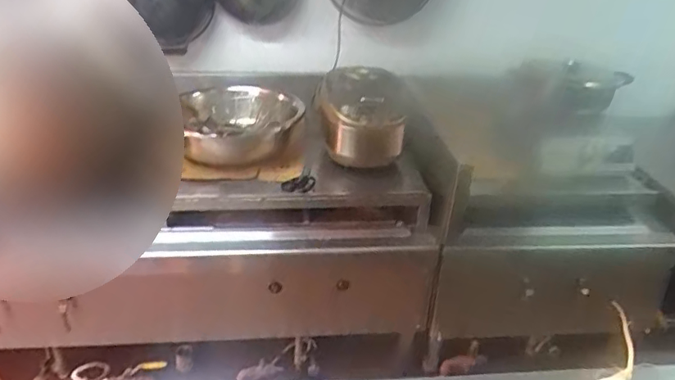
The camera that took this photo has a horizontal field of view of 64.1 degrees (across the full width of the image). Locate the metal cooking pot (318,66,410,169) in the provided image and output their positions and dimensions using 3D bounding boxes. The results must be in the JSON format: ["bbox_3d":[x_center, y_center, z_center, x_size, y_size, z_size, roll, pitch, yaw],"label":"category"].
[{"bbox_3d":[0.071,-0.215,1.603,0.239,0.239,0.274,1,27,-2],"label":"metal cooking pot"}]

